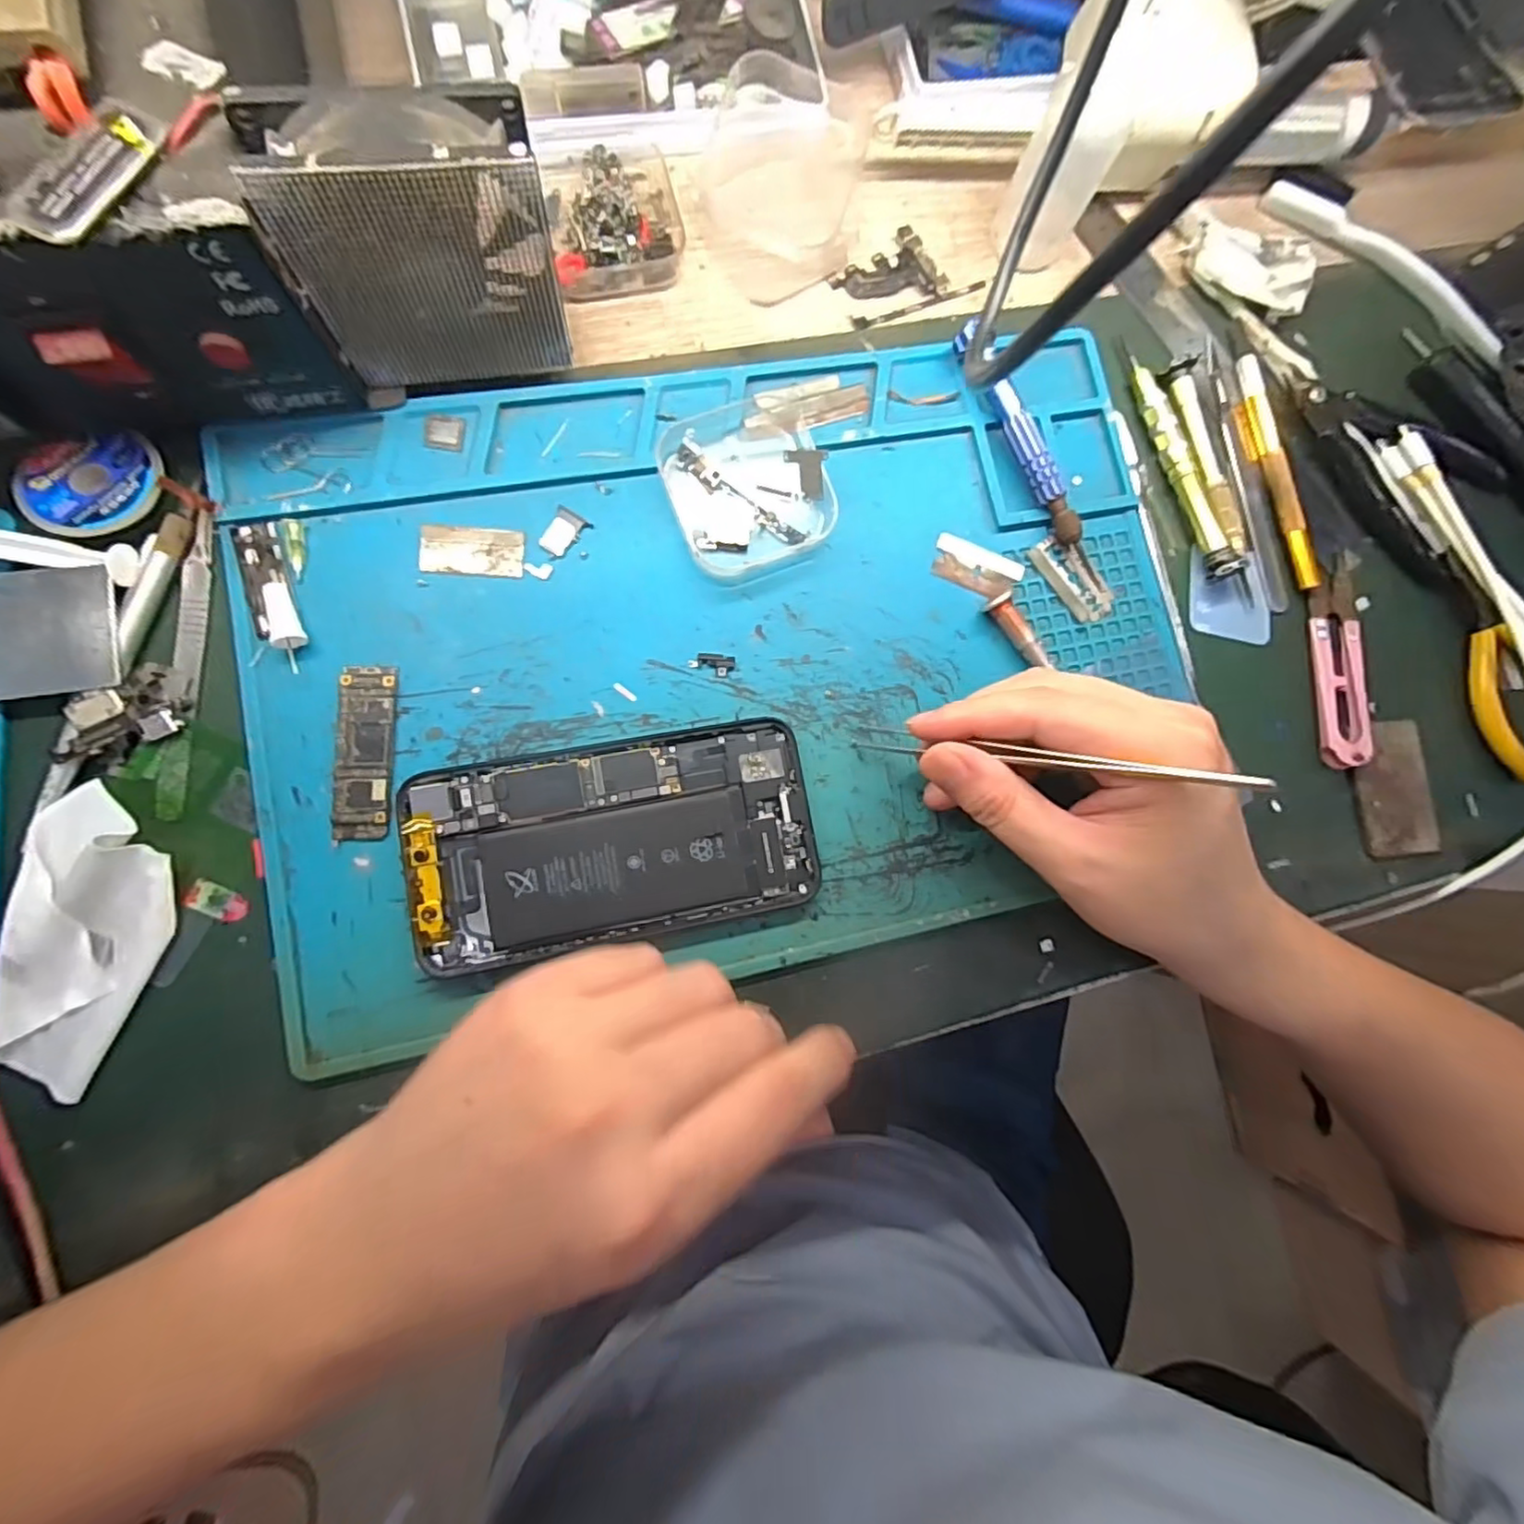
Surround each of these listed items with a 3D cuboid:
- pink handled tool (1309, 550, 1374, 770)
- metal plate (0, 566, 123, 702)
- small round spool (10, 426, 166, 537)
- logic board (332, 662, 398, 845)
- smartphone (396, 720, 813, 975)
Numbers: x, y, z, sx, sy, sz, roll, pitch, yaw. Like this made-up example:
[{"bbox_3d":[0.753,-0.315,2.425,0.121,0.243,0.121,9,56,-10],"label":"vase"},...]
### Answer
[{"bbox_3d":[0.265,-0.047,0.292,0.023,0.011,0.099,3,84,-7],"label":"pink handled tool"},{"bbox_3d":[-0.266,-0.042,0.223,0.076,0.006,0.044,-9,85,-8],"label":"metal plate"},{"bbox_3d":[-0.238,-0.100,0.229,0.037,0.010,0.043,36,81,-2],"label":"small round spool"},{"bbox_3d":[-0.147,-0.004,0.236,0.019,0.004,0.064,1,84,-7],"label":"logic board"},{"bbox_3d":[-0.055,0.030,0.245,0.147,0.008,0.074,-9,85,-8],"label":"smartphone"}]

